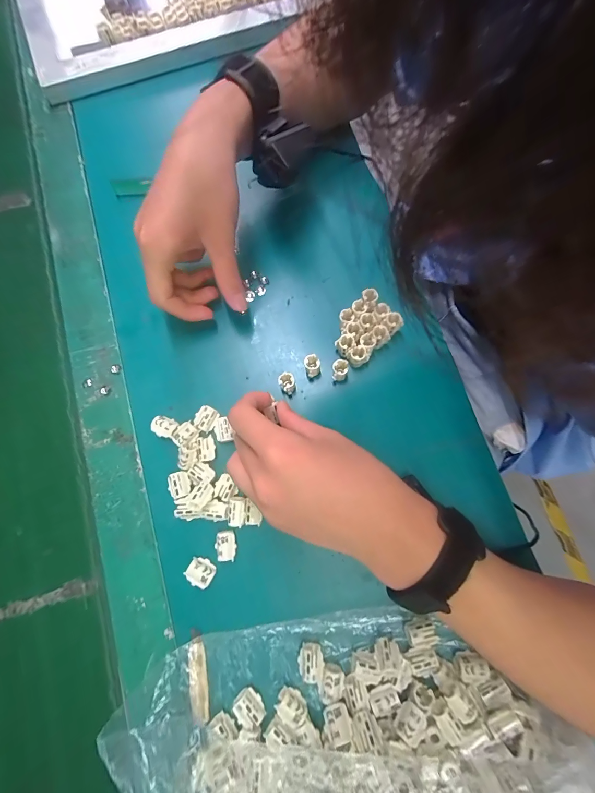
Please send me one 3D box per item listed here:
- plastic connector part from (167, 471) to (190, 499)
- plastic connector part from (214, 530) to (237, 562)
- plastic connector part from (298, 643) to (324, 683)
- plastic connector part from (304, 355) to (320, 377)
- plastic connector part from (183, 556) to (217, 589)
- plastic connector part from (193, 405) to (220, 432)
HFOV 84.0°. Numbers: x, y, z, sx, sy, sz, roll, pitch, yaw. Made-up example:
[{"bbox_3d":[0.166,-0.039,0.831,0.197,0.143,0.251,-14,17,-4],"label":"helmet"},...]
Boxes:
[{"bbox_3d":[-0.103,0.077,0.289,0.018,0.011,0.021,-16,77,-1],"label":"plastic connector part"},{"bbox_3d":[-0.060,0.125,0.277,0.018,0.013,0.023,-10,77,0],"label":"plastic connector part"},{"bbox_3d":[0.010,0.205,0.255,0.019,0.012,0.021,-3,77,2],"label":"plastic connector part"},{"bbox_3d":[0.013,-0.028,0.308,0.015,0.022,0.015,-1,78,2],"label":"plastic connector part"},{"bbox_3d":[-0.079,0.145,0.271,0.022,0.011,0.018,25,80,7],"label":"plastic connector part"},{"bbox_3d":[-0.084,0.020,0.302,0.019,0.010,0.021,34,81,9],"label":"plastic connector part"}]

